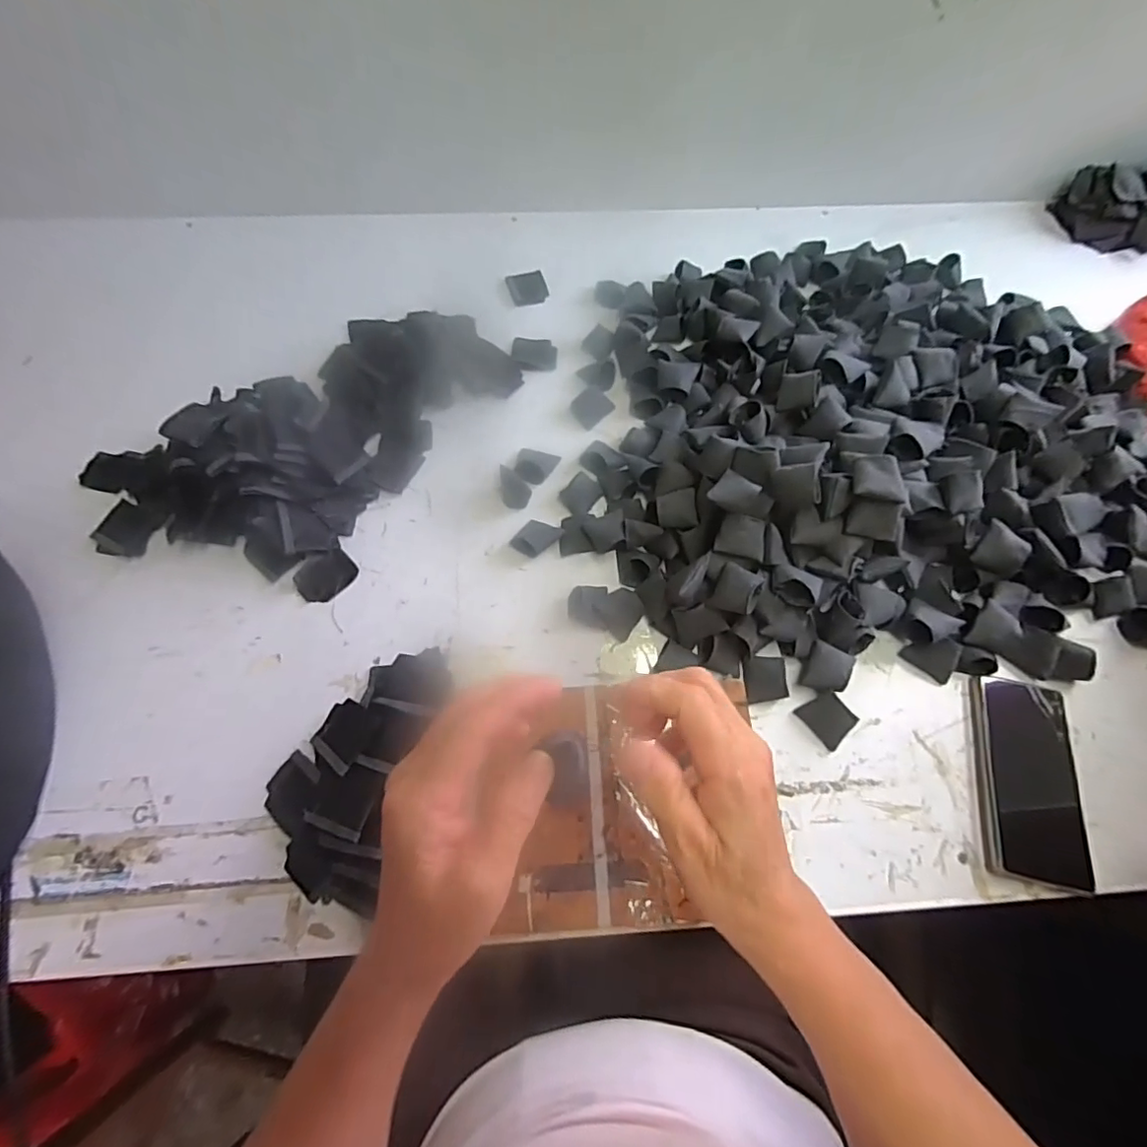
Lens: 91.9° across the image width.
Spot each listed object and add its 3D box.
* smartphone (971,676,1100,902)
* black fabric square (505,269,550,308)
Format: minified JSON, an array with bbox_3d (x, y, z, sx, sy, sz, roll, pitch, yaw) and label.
[{"bbox_3d":[0.377,0.168,0.460,0.075,0.012,0.158,13,65,5],"label":"smartphone"},{"bbox_3d":[-0.058,-0.360,0.701,0.046,0.005,0.045,-15,81,-3],"label":"black fabric square"}]

